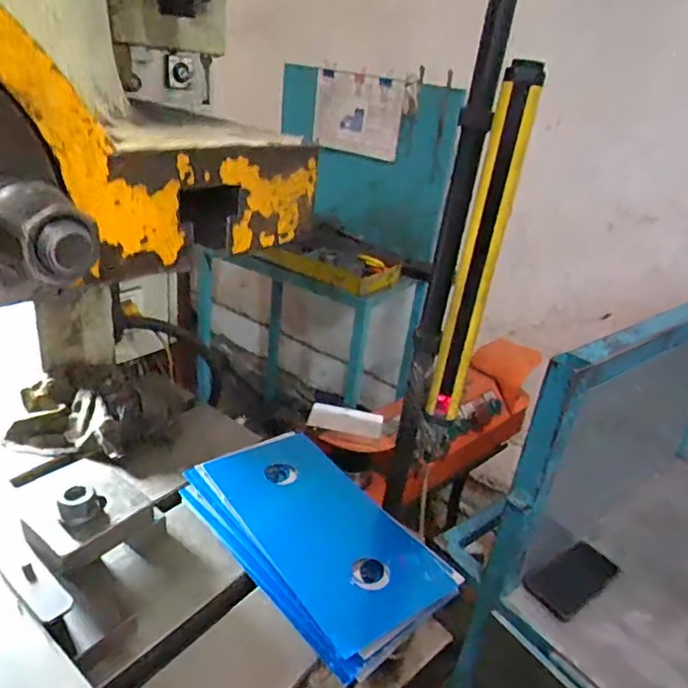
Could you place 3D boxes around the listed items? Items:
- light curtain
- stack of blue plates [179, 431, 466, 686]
[{"bbox_3d":[0.136,-0.082,0.553,0.043,0.349,0.031,12,26,11],"label":"light curtain"},{"bbox_3d":[-0.034,0.206,0.617,0.167,0.033,0.306,-18,35,-41],"label":"stack of blue plates"}]

